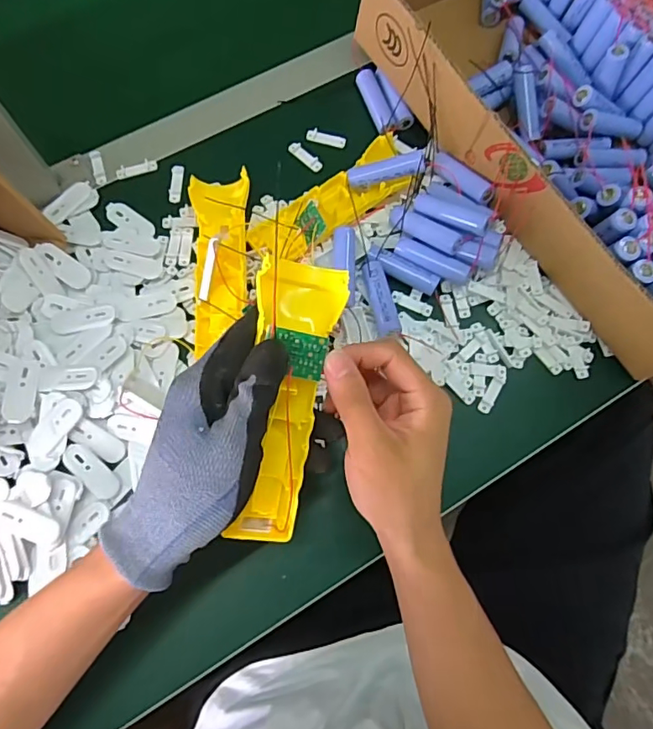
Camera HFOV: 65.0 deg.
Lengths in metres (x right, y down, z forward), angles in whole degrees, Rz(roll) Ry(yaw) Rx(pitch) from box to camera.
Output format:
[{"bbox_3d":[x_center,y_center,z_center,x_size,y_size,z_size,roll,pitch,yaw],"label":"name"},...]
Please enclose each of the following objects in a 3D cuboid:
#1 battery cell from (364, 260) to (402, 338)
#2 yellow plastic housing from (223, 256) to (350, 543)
[{"bbox_3d":[0.045,-0.054,0.428,0.018,0.019,0.067,-10,74,-5],"label":"battery cell"},{"bbox_3d":[-0.023,0.024,0.298,0.046,0.020,0.162,9,99,1],"label":"yellow plastic housing"}]

